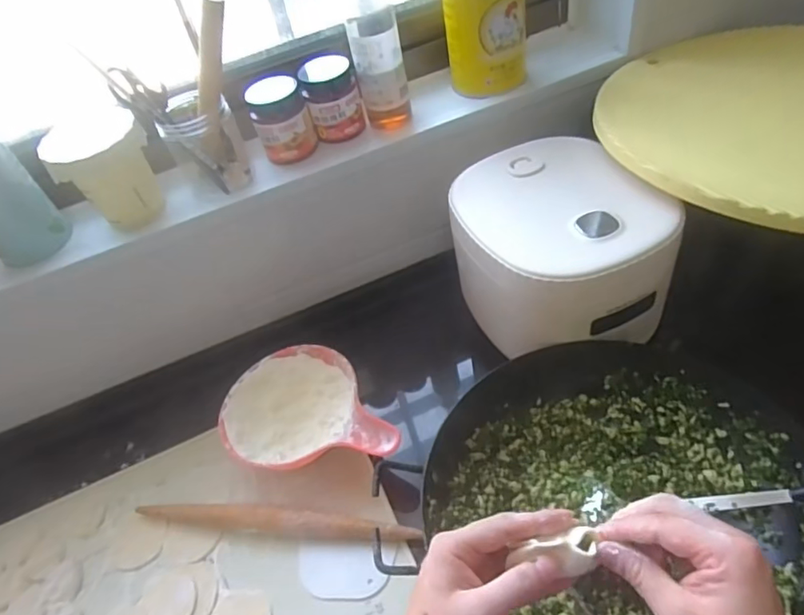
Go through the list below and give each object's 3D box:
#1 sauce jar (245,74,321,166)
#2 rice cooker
[{"bbox_3d":[-0.152,-0.230,0.690,0.074,0.099,0.069,-3,50,4],"label":"sauce jar"},{"bbox_3d":[0.169,-0.068,0.634,0.188,0.159,0.244,-22,52,-13],"label":"rice cooker"}]

